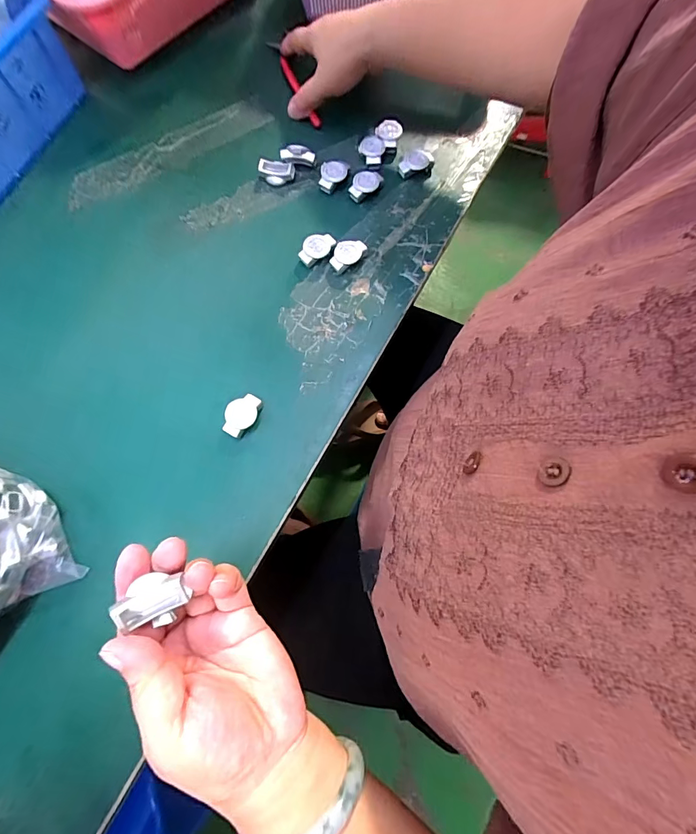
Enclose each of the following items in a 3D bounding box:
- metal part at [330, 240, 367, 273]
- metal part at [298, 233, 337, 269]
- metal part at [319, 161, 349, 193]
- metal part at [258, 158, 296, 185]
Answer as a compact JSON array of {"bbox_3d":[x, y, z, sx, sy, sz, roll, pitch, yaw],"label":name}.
[{"bbox_3d":[0.001,-0.153,0.377,0.036,0.014,0.022,-26,76,-8],"label":"metal part"},{"bbox_3d":[-0.029,-0.160,0.379,0.036,0.012,0.021,-37,77,-10],"label":"metal part"},{"bbox_3d":[-0.014,-0.247,0.407,0.026,0.014,0.032,12,74,3],"label":"metal part"},{"bbox_3d":[-0.073,-0.251,0.408,0.035,0.014,0.019,6,74,2],"label":"metal part"}]

